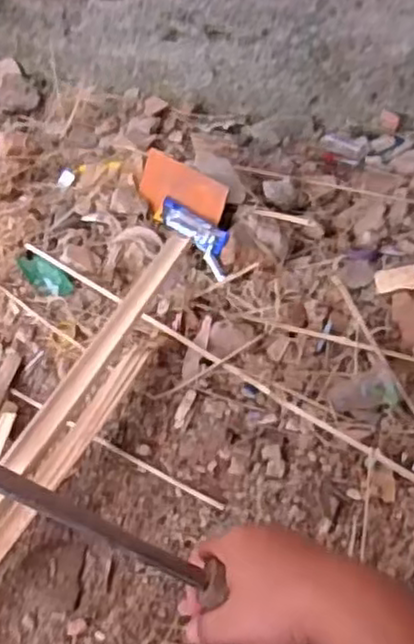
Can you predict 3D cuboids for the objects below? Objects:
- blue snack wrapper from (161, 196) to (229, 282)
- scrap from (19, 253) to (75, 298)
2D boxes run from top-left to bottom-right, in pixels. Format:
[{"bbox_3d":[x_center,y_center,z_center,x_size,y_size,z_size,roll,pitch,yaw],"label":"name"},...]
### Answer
[{"bbox_3d":[-0.015,-0.151,1.224,0.056,0.033,0.190,-29,50,-23],"label":"blue snack wrapper"},{"bbox_3d":[-0.272,-0.078,1.204,0.110,0.020,0.058,34,60,28],"label":"scrap"}]

